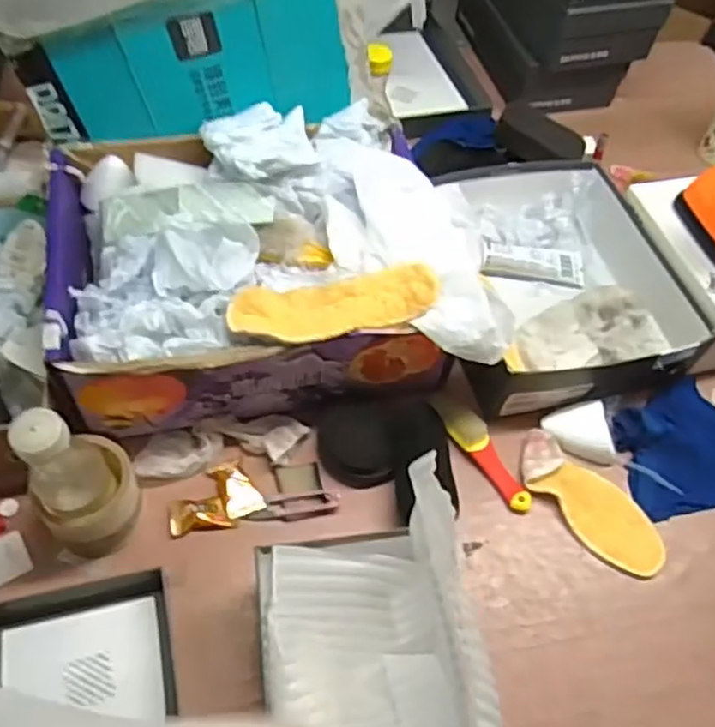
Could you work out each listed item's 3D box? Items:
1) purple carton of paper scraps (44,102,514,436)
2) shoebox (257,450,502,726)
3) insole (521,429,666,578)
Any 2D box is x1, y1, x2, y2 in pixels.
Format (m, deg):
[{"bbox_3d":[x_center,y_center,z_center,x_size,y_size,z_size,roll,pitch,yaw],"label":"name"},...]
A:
[{"bbox_3d":[-0.096,-0.108,0.752,0.431,0.173,0.338,-7,57,-10],"label":"purple carton of paper scraps"},{"bbox_3d":[0.020,0.266,0.560,0.180,0.106,0.334,-4,56,-8],"label":"shoebox"},{"bbox_3d":[0.240,0.146,0.719,0.177,0.016,0.065,41,78,18],"label":"insole"}]

